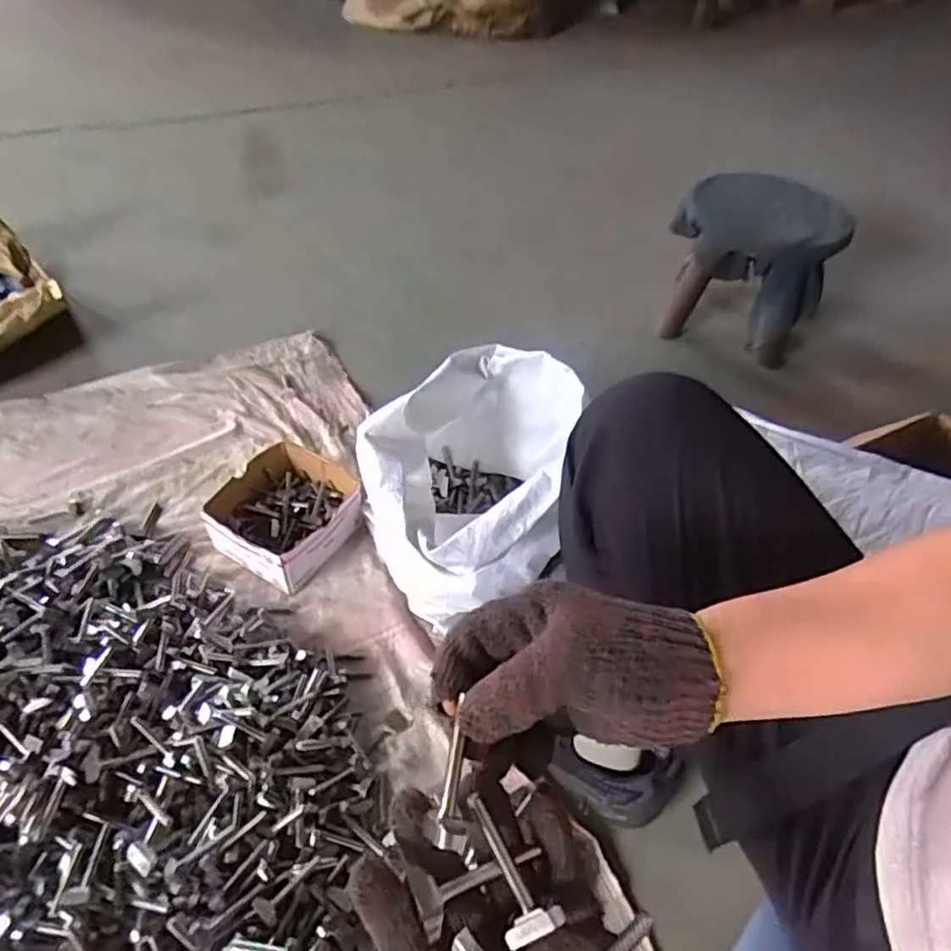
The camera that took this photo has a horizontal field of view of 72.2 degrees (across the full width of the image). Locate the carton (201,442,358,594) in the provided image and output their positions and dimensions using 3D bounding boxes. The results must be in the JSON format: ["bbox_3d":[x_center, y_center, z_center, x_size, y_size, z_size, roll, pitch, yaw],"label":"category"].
[{"bbox_3d":[-0.237,0.050,0.827,0.150,0.080,0.156,25,52,17],"label":"carton"}]

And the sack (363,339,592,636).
[{"bbox_3d":[-0.013,0.028,0.737,0.225,0.245,0.251,21,51,14],"label":"sack"}]

